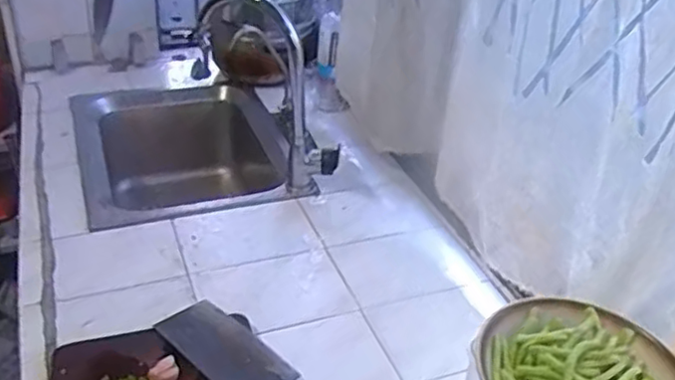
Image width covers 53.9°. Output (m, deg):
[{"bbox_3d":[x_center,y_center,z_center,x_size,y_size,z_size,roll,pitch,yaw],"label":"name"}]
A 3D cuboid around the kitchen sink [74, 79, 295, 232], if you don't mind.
[{"bbox_3d":[-0.285,-0.012,1.331,0.412,0.221,0.440,-9,36,-19],"label":"kitchen sink"}]

